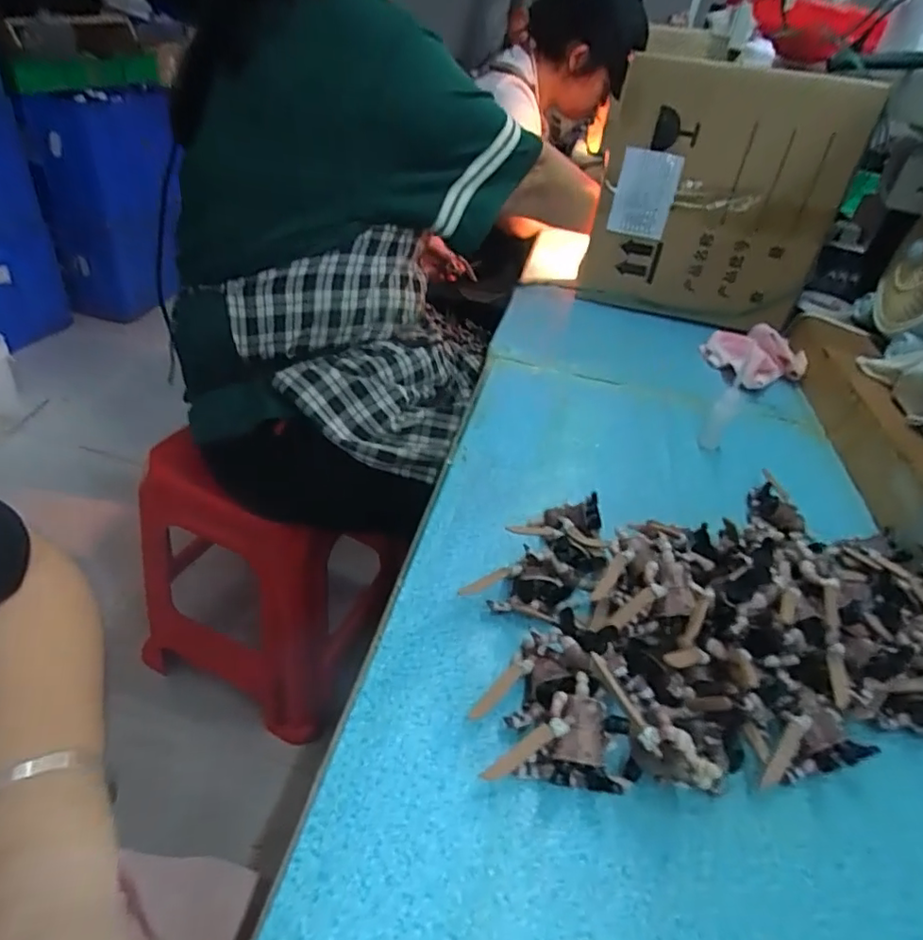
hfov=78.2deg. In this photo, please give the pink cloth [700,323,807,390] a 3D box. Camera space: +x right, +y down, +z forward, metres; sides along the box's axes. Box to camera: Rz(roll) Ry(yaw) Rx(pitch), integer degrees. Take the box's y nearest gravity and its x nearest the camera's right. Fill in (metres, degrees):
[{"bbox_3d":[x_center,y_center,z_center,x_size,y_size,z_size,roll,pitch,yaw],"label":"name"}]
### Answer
[{"bbox_3d":[0.404,-0.160,0.784,0.135,0.043,0.168,26,41,20],"label":"pink cloth"}]

